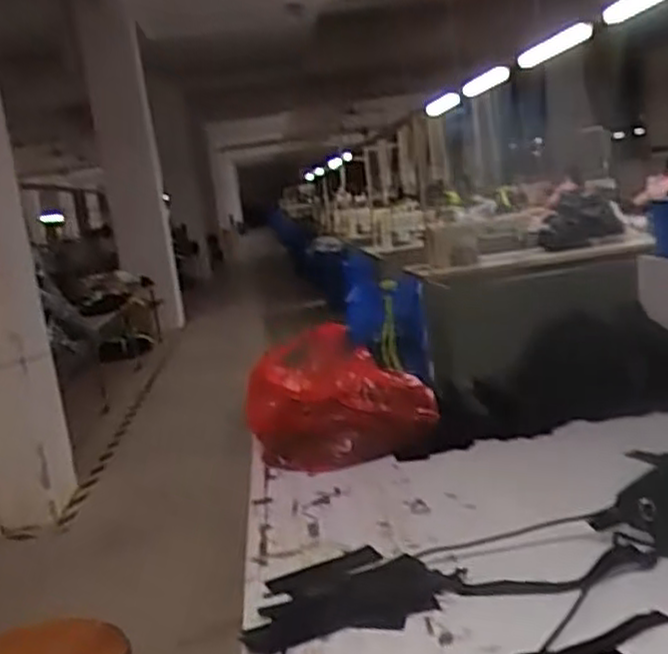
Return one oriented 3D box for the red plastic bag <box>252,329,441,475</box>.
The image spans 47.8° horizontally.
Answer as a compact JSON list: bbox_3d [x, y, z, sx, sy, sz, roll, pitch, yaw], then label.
[{"bbox_3d":[0.010,0.129,1.375,0.338,0.204,0.205,-8,10,-3],"label":"red plastic bag"}]

